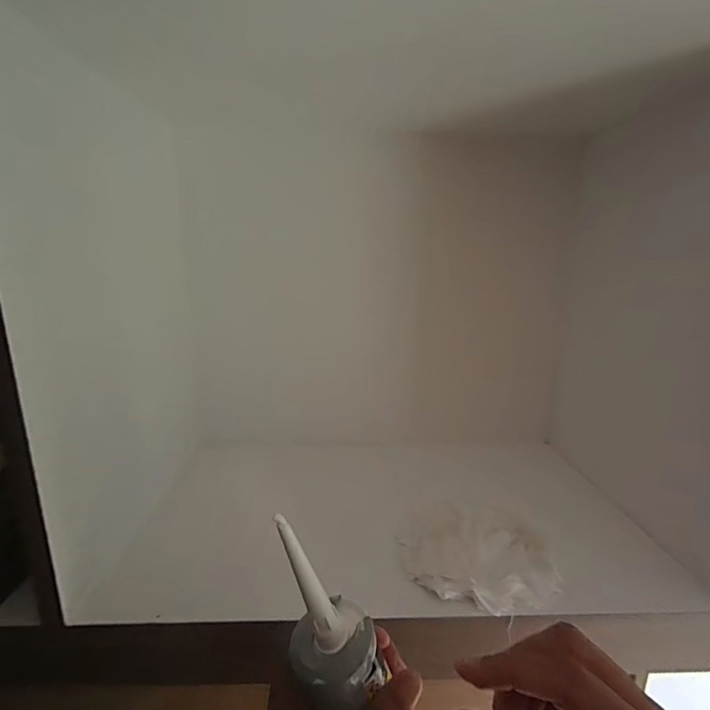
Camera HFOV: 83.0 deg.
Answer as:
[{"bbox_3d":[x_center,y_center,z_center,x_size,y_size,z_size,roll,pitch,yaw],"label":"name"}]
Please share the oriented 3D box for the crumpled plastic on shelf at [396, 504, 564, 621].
[{"bbox_3d":[0.141,0.226,0.466,0.164,0.023,0.152,1,14,0],"label":"crumpled plastic on shelf"}]

